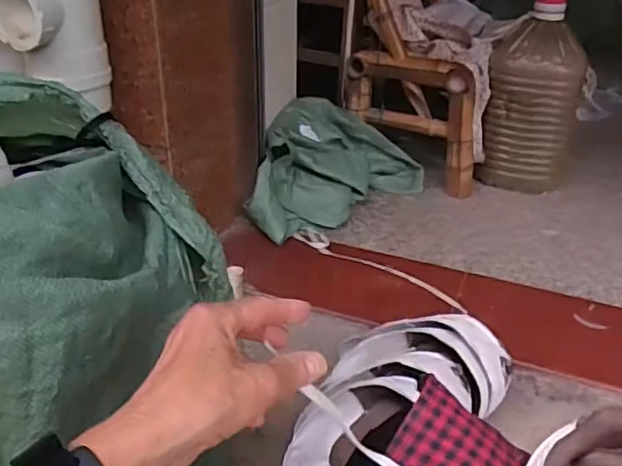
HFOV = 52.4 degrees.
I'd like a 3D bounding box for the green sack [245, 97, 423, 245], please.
[{"bbox_3d":[0.071,-0.134,1.372,0.335,0.159,0.391,6,32,8],"label":"green sack"}]

